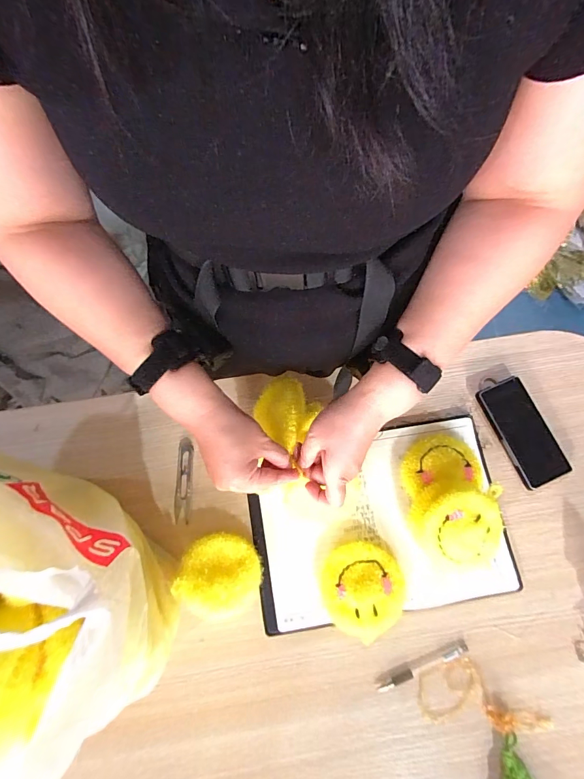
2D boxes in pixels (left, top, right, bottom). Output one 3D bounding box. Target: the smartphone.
[{"bbox_3d":[0.353,0.064,0.587,0.070,0.020,0.161,-21,74,-5],"label":"smartphone"}]

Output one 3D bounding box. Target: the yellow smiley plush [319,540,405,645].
[{"bbox_3d":[0.097,0.278,0.534,0.110,0.044,0.119,0,73,1],"label":"yellow smiley plush"}]

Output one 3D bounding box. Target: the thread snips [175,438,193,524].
[{"bbox_3d":[-0.167,0.139,0.590,0.024,0.004,0.125,-1,73,0],"label":"thread snips"}]

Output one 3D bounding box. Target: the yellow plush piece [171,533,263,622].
[{"bbox_3d":[-0.099,0.259,0.531,0.106,0.052,0.106,8,74,3],"label":"yellow plush piece"}]

